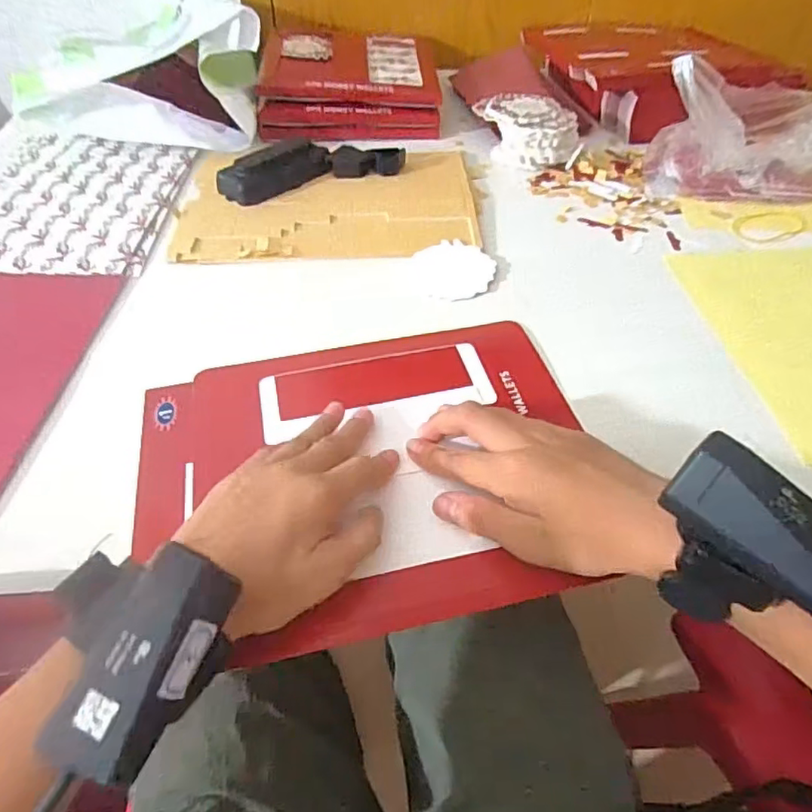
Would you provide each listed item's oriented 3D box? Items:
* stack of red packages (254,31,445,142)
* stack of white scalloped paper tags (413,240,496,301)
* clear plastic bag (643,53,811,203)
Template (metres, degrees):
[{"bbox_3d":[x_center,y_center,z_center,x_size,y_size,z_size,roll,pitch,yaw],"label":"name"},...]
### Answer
[{"bbox_3d":[-0.065,-0.368,0.672,0.195,0.059,0.165,-5,49,-4],"label":"stack of red packages"},{"bbox_3d":[0.038,-0.110,0.469,0.063,0.004,0.071,-16,51,-13],"label":"stack of white scalloped paper tags"},{"bbox_3d":[0.339,-0.260,0.519,0.230,0.135,0.099,-10,48,10],"label":"clear plastic bag"}]

